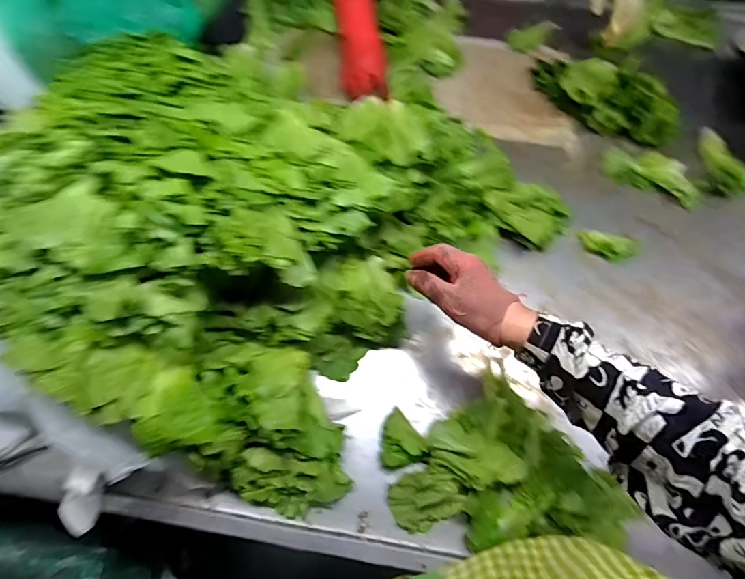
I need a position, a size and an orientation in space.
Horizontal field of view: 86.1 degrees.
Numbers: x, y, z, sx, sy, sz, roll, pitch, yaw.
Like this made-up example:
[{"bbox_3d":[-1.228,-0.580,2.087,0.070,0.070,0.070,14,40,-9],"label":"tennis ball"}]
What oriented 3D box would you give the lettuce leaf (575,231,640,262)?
[{"bbox_3d":[0.367,-0.069,0.625,0.085,0.028,0.034,22,69,27],"label":"lettuce leaf"}]

